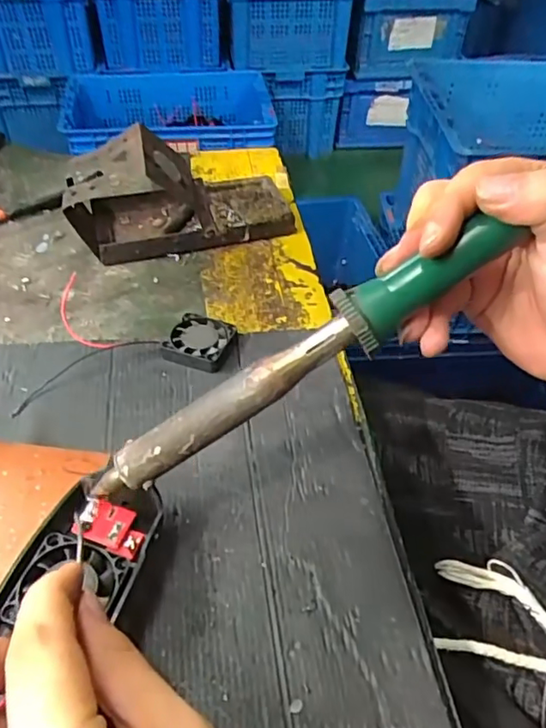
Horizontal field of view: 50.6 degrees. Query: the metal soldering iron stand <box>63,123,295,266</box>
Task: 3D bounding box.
[{"bbox_3d":[-0.075,-0.141,0.464,0.173,0.081,0.073,-13,48,-14],"label":"metal soldering iron stand"}]

